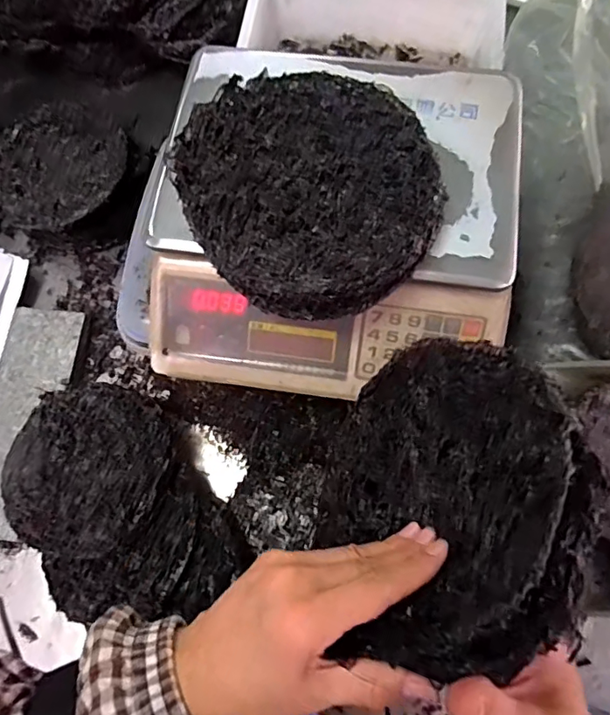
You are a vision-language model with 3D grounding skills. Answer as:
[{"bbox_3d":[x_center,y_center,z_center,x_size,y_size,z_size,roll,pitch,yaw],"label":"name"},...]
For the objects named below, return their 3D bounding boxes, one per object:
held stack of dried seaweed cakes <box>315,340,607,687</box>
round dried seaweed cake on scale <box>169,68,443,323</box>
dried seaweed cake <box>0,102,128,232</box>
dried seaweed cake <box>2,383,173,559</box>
[{"bbox_3d":[0.071,0.080,0.315,0.042,0.182,0.179,31,66,-26],"label":"held stack of dried seaweed cakes"},{"bbox_3d":[0.003,-0.139,0.438,0.195,0.044,0.209,-1,72,2],"label":"round dried seaweed cake on scale"},{"bbox_3d":[-0.345,-0.268,0.728,0.189,0.019,0.194,-1,72,2],"label":"dried seaweed cake"},{"bbox_3d":[-0.266,0.129,0.632,0.194,0.026,0.197,-1,72,2],"label":"dried seaweed cake"}]

